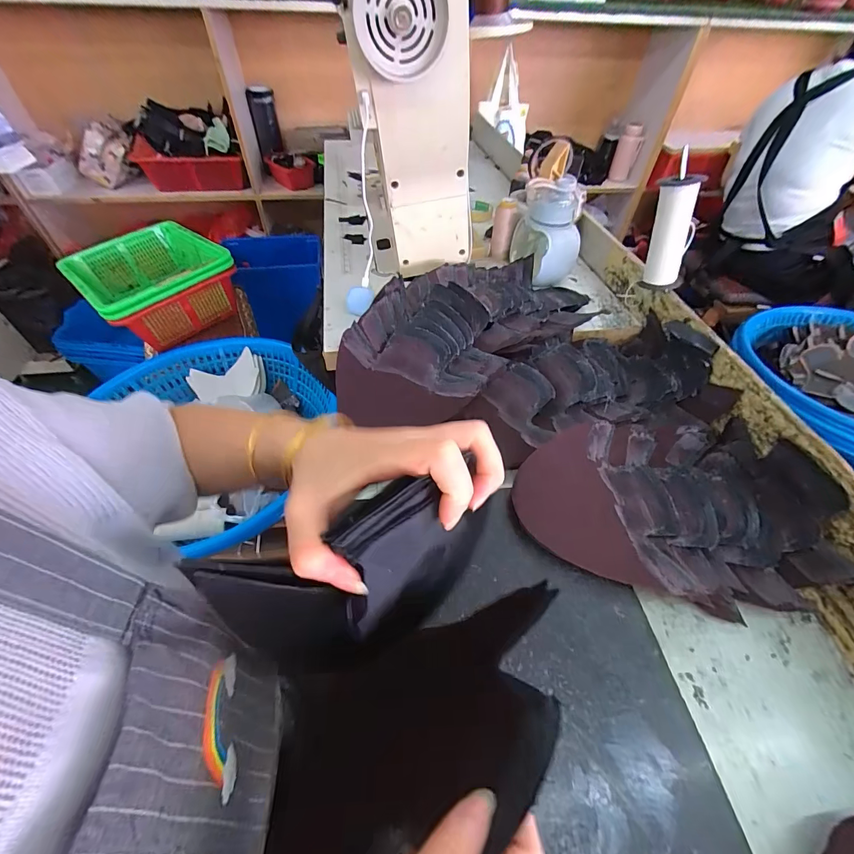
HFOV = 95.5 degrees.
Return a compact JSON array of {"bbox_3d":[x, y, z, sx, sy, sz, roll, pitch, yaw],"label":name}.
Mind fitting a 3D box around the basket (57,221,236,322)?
[{"bbox_3d":[-0.695,-0.379,0.981,0.395,0.147,0.302,36,57,26],"label":"basket"}]

